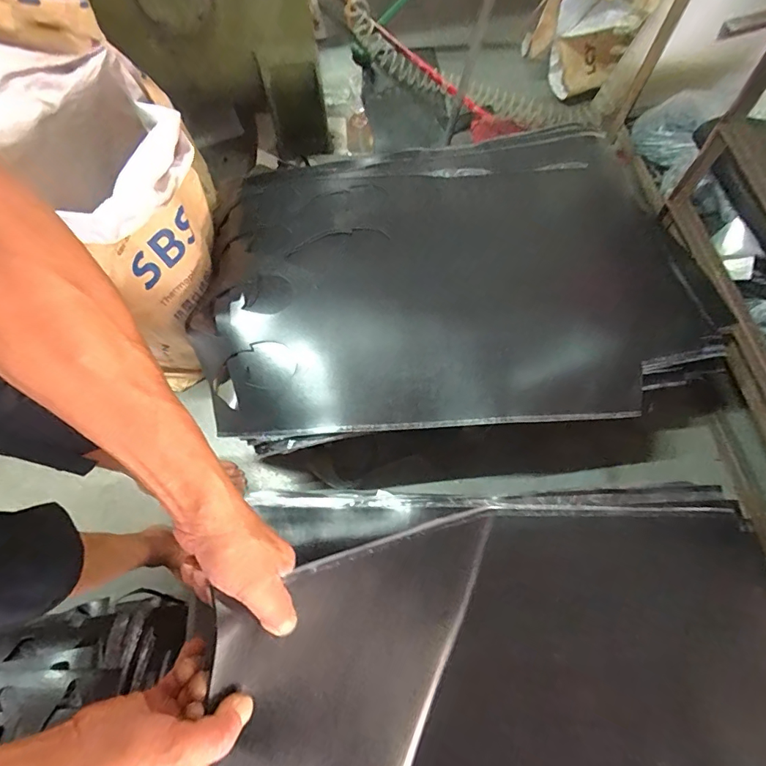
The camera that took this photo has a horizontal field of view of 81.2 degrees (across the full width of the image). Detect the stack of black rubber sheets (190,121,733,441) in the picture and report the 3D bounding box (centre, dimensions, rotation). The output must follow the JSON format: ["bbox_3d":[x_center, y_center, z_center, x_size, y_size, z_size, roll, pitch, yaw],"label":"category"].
[{"bbox_3d":[0.116,-0.219,0.906,0.941,0.102,0.631,-4,69,-1],"label":"stack of black rubber sheets"}]

